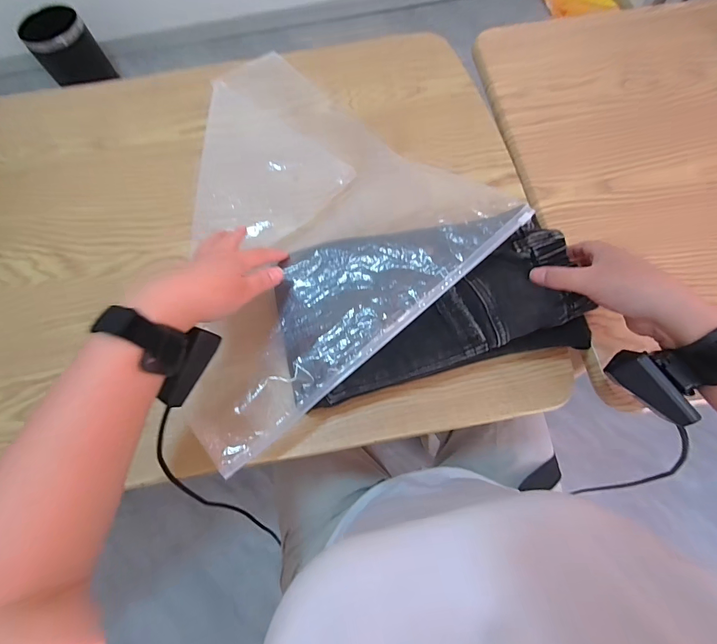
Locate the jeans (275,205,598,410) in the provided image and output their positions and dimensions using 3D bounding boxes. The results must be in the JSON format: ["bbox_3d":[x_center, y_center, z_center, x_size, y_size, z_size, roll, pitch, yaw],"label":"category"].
[{"bbox_3d":[0.066,-0.023,0.380,0.299,0.050,0.166,-14,73,-3],"label":"jeans"}]

